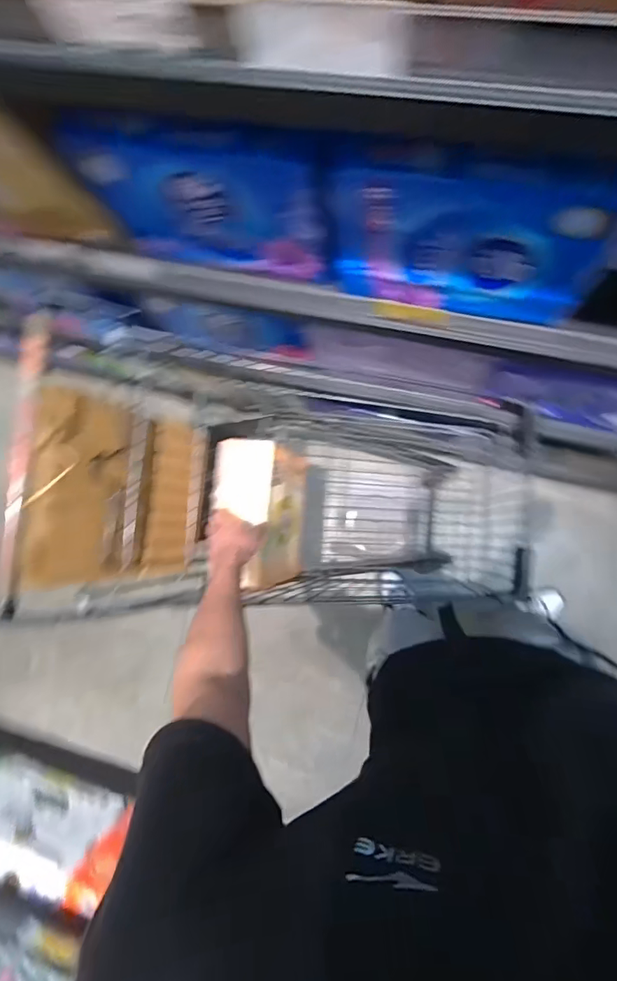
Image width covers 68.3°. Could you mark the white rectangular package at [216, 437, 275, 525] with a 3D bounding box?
[{"bbox_3d":[-0.118,-0.022,0.822,0.107,0.022,0.140,4,84,8],"label":"white rectangular package"}]

